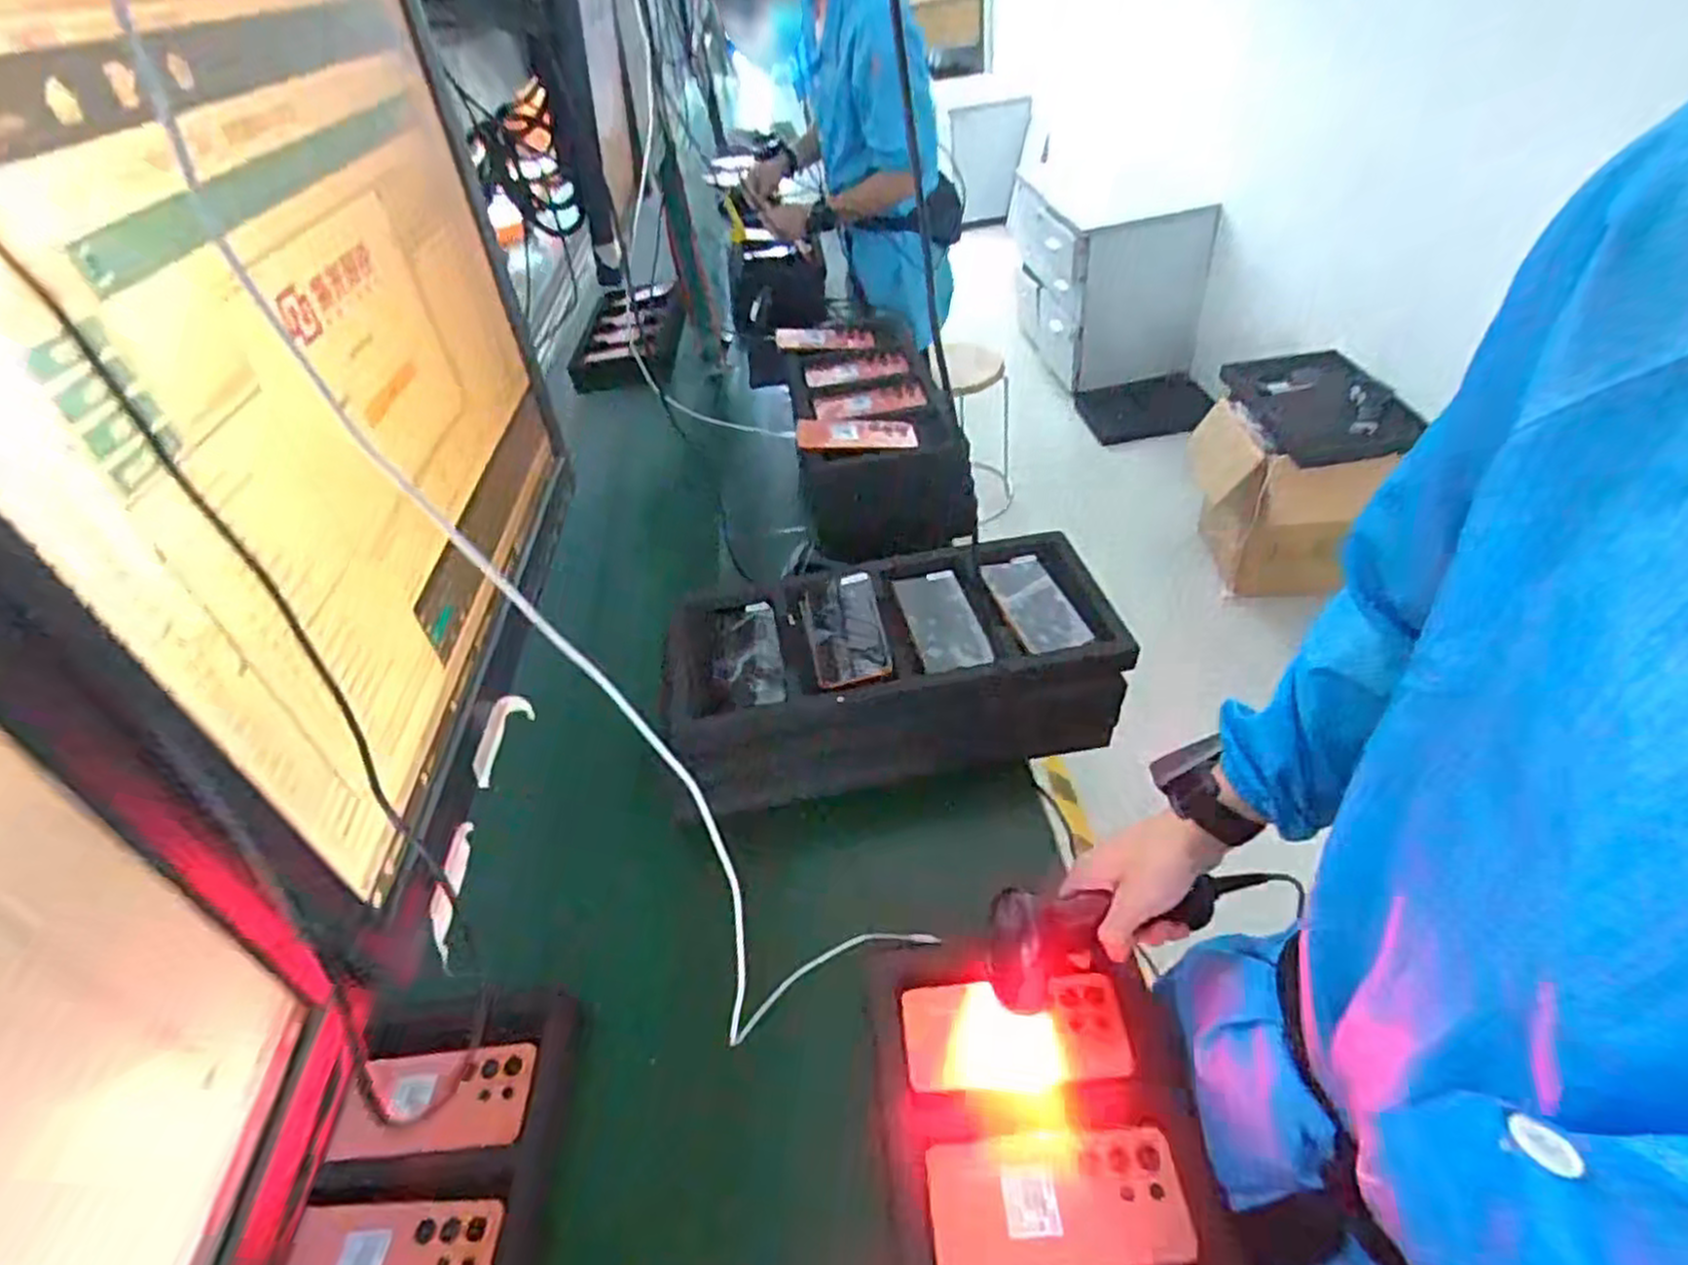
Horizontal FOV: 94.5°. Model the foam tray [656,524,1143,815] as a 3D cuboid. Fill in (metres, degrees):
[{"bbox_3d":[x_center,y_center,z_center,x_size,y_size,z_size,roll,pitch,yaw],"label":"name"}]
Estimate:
[{"bbox_3d":[0.056,0.040,0.949,0.505,0.139,0.247,-10,44,-1],"label":"foam tray"}]

